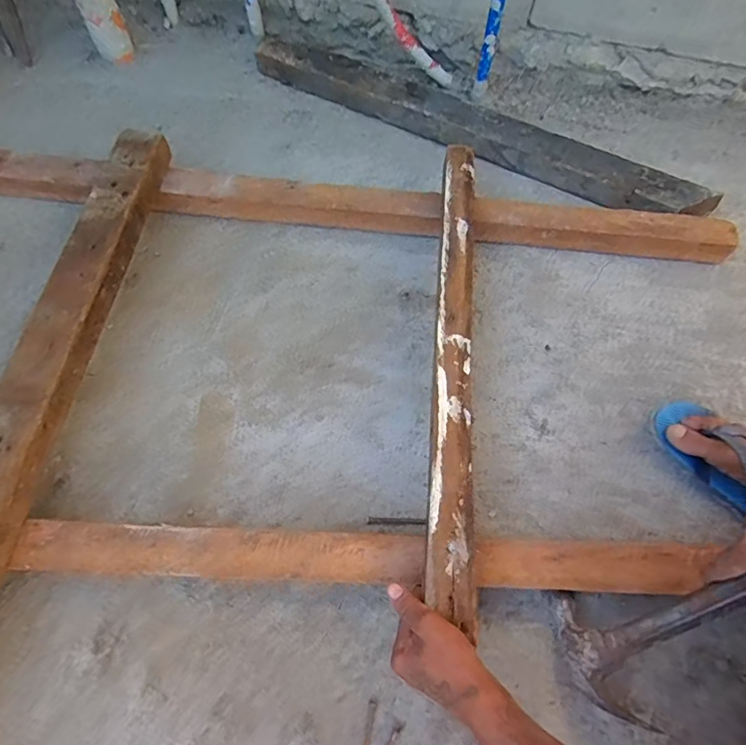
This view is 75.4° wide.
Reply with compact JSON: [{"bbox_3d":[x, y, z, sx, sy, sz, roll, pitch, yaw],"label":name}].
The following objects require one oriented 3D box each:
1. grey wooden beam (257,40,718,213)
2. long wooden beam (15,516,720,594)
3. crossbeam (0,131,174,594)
[{"bbox_3d":[0.147,-0.397,0.775,0.758,0.042,0.082,27,68,11],"label":"grey wooden beam"},{"bbox_3d":[-0.248,0.183,0.508,1.204,0.056,0.067,2,65,0],"label":"long wooden beam"},{"bbox_3d":[-0.369,0.068,0.509,0.074,0.054,0.874,6,66,2],"label":"crossbeam"}]

